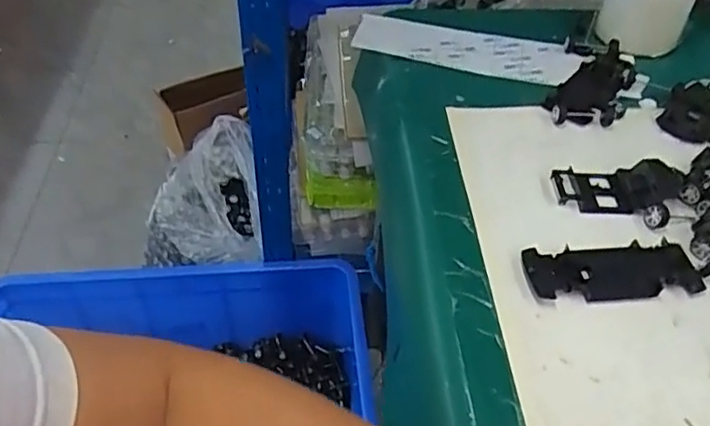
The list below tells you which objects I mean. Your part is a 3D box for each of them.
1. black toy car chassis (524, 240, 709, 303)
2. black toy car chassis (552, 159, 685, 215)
[{"bbox_3d":[0.186,0.042,0.443,0.125,0.006,0.046,-4,46,-5],"label":"black toy car chassis"},{"bbox_3d":[0.217,-0.021,0.501,0.103,0.011,0.049,-2,46,-3],"label":"black toy car chassis"}]

